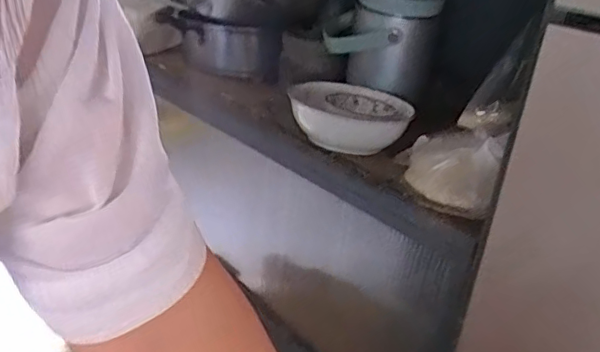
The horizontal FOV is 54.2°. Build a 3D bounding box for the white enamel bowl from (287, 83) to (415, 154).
[{"bbox_3d":[0.069,-0.082,0.832,0.170,0.056,0.163,6,24,-3],"label":"white enamel bowl"}]

